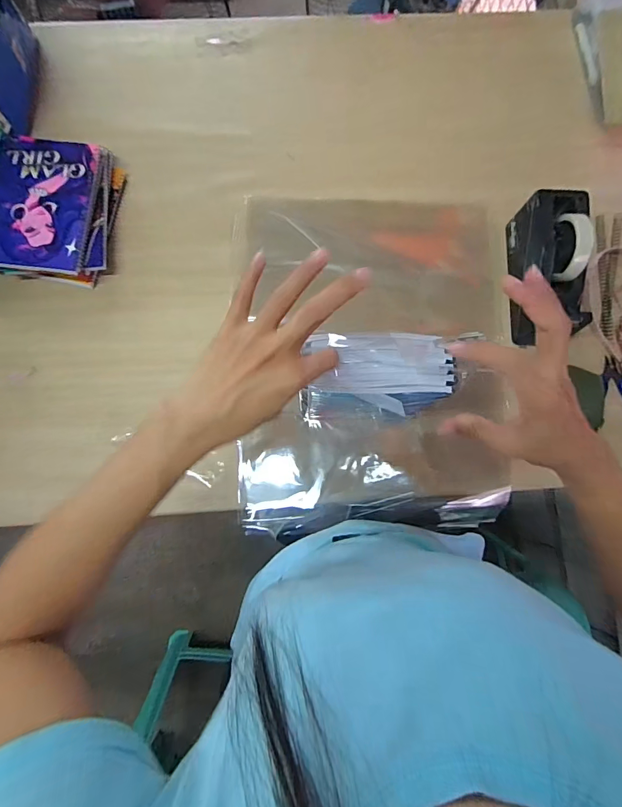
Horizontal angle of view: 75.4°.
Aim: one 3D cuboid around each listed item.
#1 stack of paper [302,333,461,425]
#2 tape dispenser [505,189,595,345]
[{"bbox_3d":[0.068,-0.029,0.415,0.152,0.032,0.086,-5,82,-2],"label":"stack of paper"},{"bbox_3d":[0.349,-0.208,0.583,0.079,0.112,0.179,0,82,-1],"label":"tape dispenser"}]

